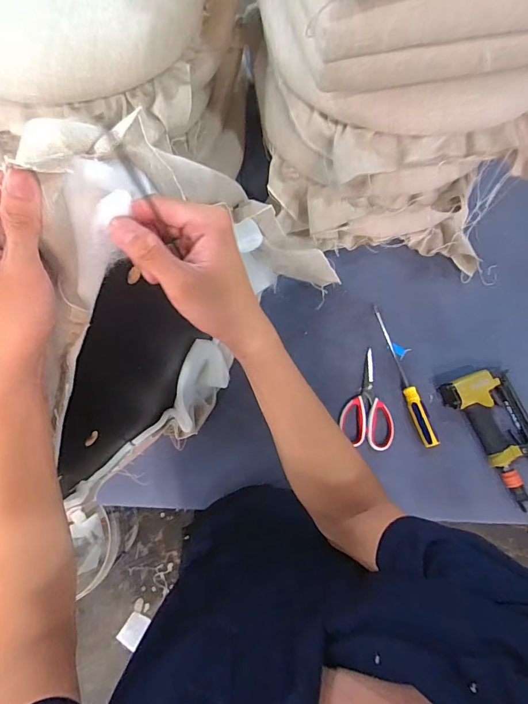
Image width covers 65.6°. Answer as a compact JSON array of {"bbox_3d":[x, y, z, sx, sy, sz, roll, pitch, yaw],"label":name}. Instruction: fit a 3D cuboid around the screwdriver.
[{"bbox_3d":[0.268,0.040,0.781,0.027,0.028,0.282,-13,75,-5],"label":"screwdriver"}]

